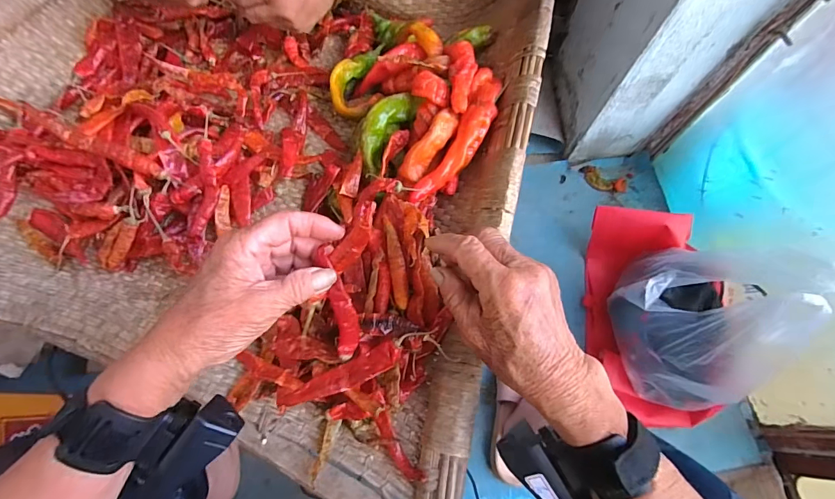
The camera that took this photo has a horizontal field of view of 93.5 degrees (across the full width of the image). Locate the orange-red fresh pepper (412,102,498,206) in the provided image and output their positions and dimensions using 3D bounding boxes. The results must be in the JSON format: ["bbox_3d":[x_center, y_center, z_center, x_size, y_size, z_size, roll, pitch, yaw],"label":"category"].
[{"bbox_3d":[0.039,-0.096,0.395,0.030,0.029,0.126,36,89,12],"label":"orange-red fresh pepper"}]

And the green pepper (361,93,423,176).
[{"bbox_3d":[-0.034,-0.126,0.415,0.036,0.032,0.092,27,68,8],"label":"green pepper"}]

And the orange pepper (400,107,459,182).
[{"bbox_3d":[0.012,-0.104,0.390,0.021,0.022,0.079,38,95,12],"label":"orange pepper"}]

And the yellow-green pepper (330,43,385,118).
[{"bbox_3d":[-0.065,-0.214,0.477,0.049,0.035,0.126,22,67,6],"label":"yellow-green pepper"}]

